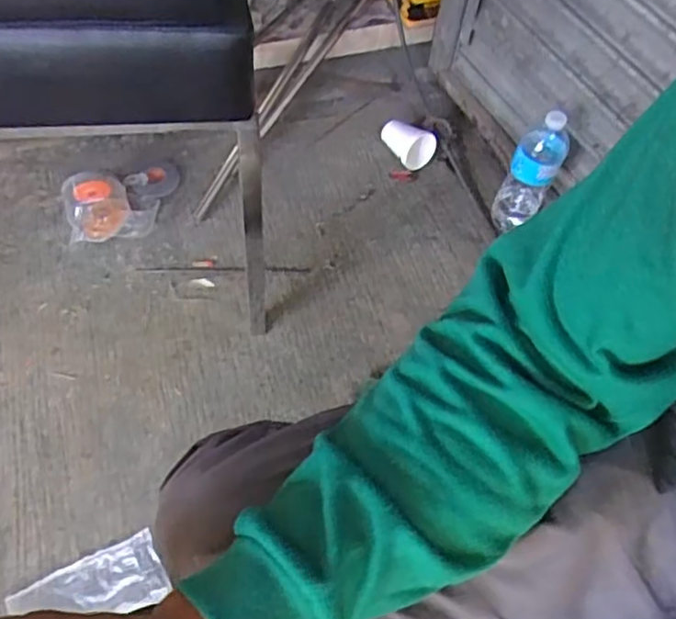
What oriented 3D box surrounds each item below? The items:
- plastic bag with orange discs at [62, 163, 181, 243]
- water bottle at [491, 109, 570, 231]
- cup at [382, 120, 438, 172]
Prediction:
[{"bbox_3d":[-0.370,-0.189,1.144,0.227,0.080,0.122,-32,66,-20],"label":"plastic bag with orange discs"},{"bbox_3d":[0.338,-0.240,1.135,0.079,0.241,0.075,2,59,-3],"label":"water bottle"},{"bbox_3d":[0.134,-0.331,1.280,0.076,0.068,0.106,-36,68,-21],"label":"cup"}]

